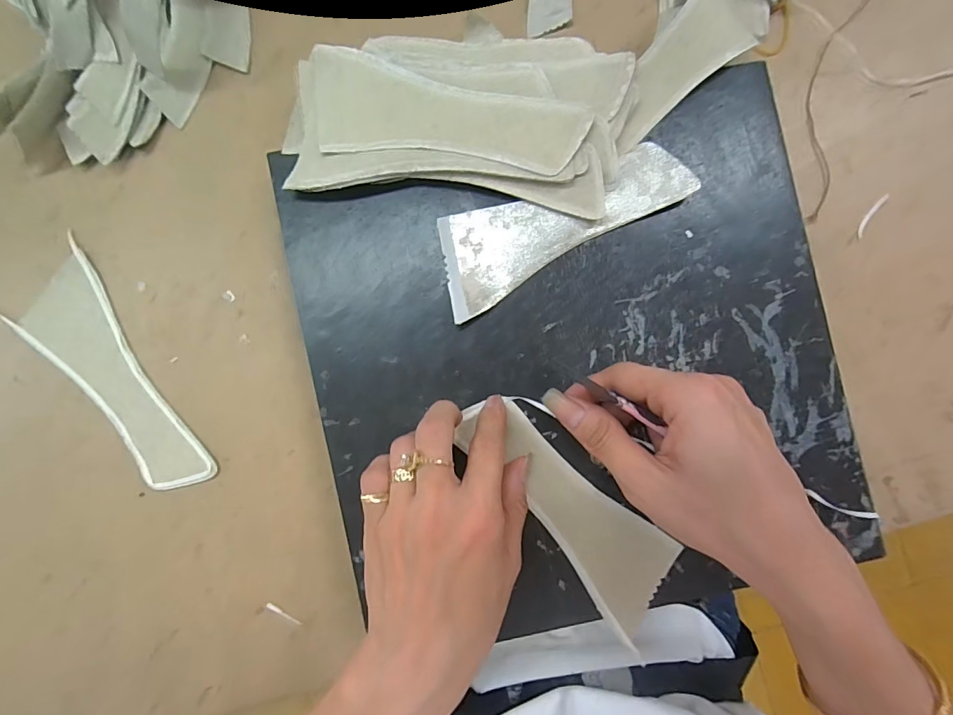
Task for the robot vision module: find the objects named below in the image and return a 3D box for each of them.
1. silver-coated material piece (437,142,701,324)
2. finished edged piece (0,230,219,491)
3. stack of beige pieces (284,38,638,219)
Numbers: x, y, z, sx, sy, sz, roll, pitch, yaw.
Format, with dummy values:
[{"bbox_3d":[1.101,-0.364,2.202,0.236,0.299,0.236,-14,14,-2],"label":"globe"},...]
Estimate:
[{"bbox_3d":[0.048,-0.081,0.261,0.154,0.009,0.056,-27,89,-2],"label":"silver-coated material piece"},{"bbox_3d":[-0.224,0.015,0.278,0.056,0.004,0.160,-37,90,-2],"label":"finished edged piece"},{"bbox_3d":[-0.009,-0.140,0.254,0.190,0.021,0.099,4,88,-1],"label":"stack of beige pieces"}]

